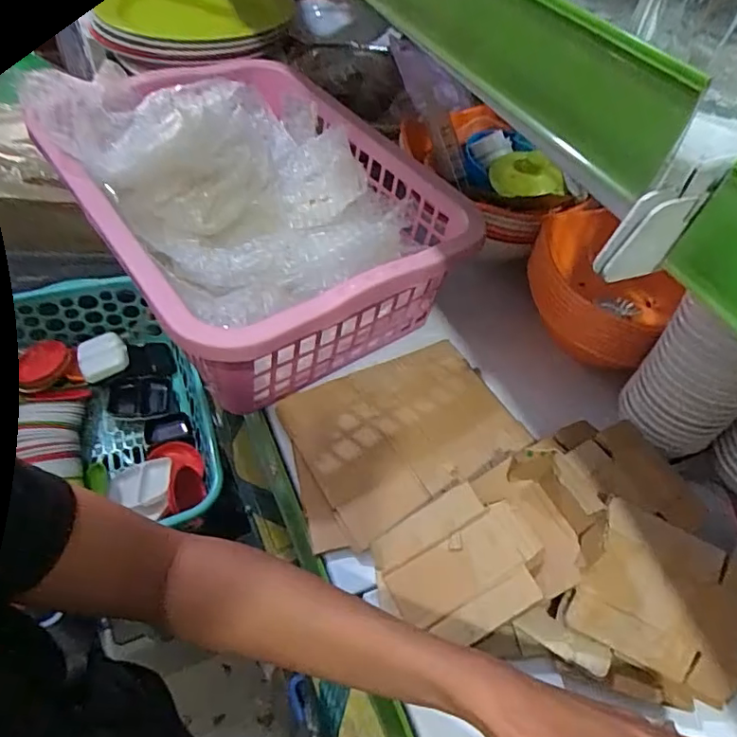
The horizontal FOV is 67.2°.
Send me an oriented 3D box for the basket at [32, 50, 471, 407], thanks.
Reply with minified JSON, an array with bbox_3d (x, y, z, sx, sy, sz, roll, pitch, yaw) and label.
[{"bbox_3d":[-0.105,-0.158,0.577,0.314,0.154,0.378,-28,60,-25],"label":"basket"}]

